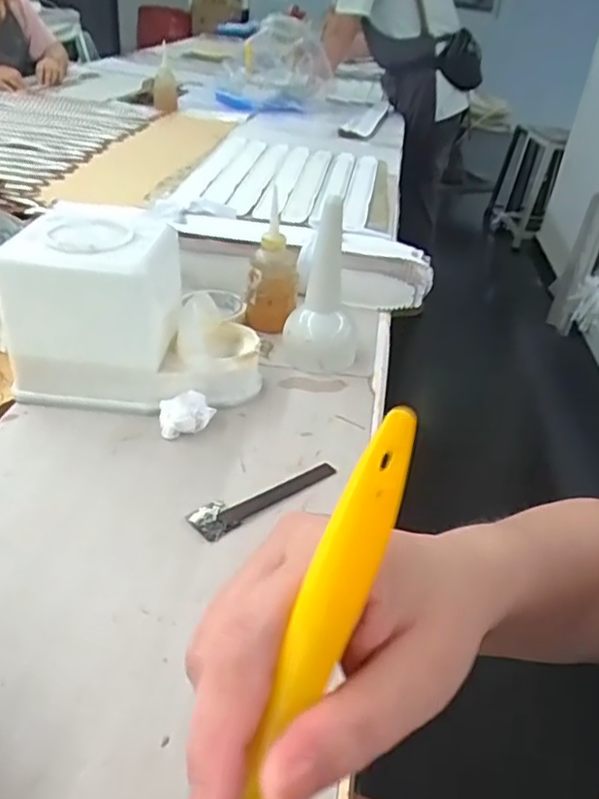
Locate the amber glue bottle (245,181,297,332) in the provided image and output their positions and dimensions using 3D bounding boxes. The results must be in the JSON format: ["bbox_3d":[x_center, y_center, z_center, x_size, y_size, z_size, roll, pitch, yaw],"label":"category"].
[{"bbox_3d":[-0.033,-0.163,0.786,0.060,0.161,0.049,13,35,11],"label":"amber glue bottle"}]

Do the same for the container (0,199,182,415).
[{"bbox_3d":[-0.207,-0.093,0.660,0.155,0.165,0.125,8,34,4],"label":"container"}]

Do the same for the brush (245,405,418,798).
[{"bbox_3d":[-0.004,0.084,0.167,0.022,0.171,0.018,20,-1,20],"label":"brush"}]

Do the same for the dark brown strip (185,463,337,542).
[{"bbox_3d":[-0.029,0.084,0.564,0.141,0.005,0.036,-21,42,-33],"label":"dark brown strip"}]

